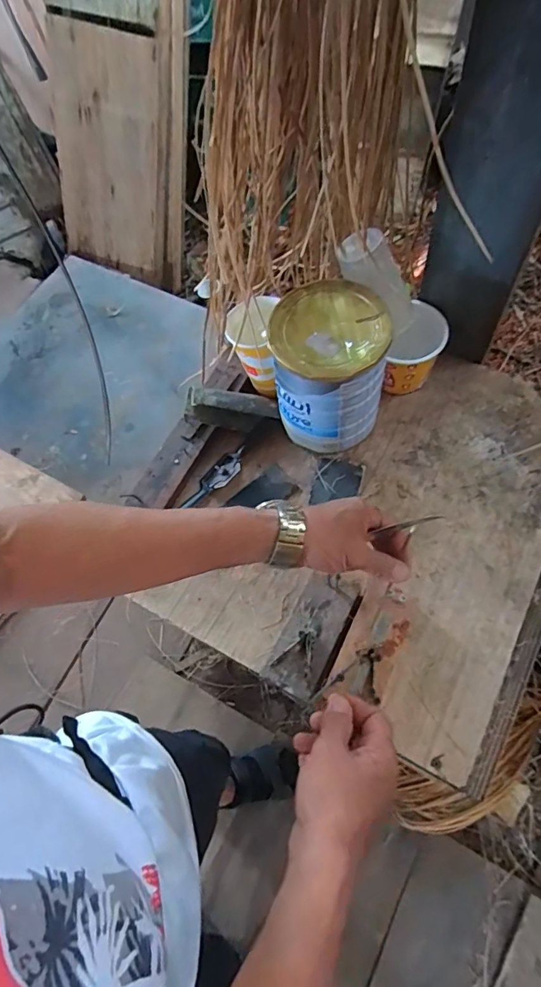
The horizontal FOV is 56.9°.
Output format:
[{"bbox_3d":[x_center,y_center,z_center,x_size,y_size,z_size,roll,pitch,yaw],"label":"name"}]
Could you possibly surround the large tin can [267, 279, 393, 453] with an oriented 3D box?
[{"bbox_3d":[0.066,-0.139,0.577,0.114,0.157,0.118,-3,67,6],"label":"large tin can"}]

